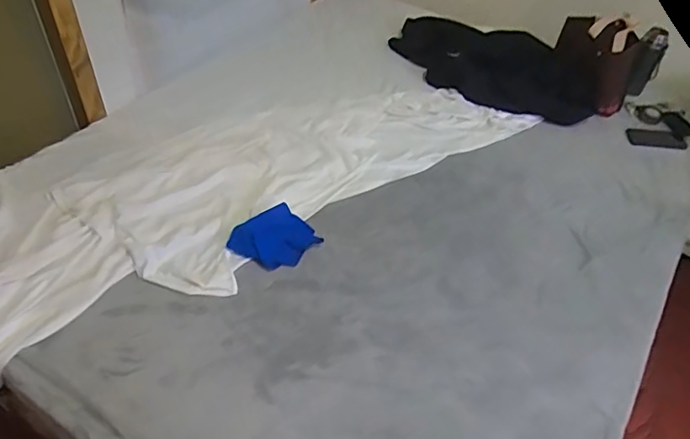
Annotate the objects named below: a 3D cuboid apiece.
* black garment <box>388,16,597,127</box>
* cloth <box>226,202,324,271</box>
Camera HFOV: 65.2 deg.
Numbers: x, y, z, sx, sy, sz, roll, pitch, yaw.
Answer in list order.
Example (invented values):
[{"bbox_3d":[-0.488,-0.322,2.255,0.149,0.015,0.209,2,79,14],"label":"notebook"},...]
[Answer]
[{"bbox_3d":[0.471,-0.539,1.837,0.749,0.157,0.238,36,54,27],"label":"black garment"},{"bbox_3d":[-0.166,0.043,1.257,0.170,0.037,0.172,29,51,22],"label":"cloth"}]

